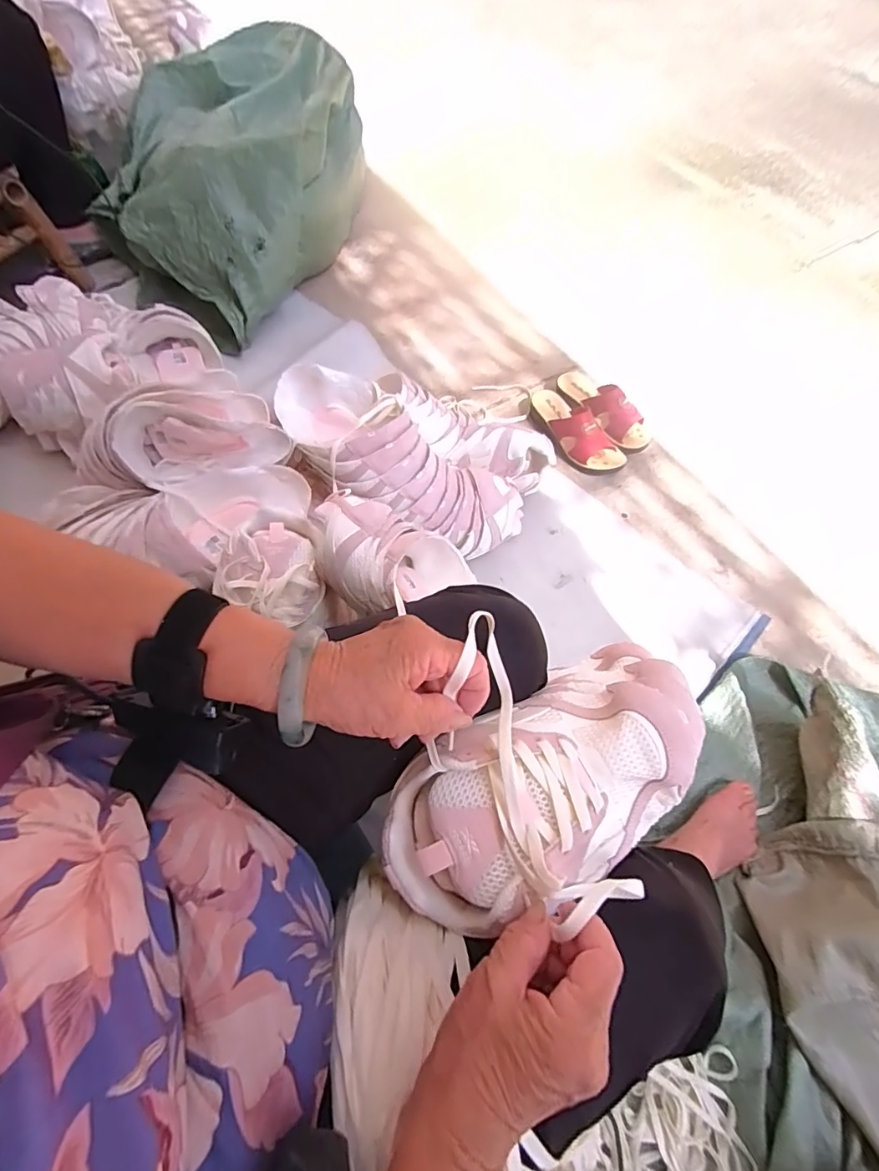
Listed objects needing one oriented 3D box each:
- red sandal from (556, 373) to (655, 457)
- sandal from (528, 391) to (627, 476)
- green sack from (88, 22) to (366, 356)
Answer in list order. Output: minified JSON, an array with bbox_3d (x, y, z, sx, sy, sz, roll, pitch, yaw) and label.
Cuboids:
[{"bbox_3d":[0.323,-0.360,1.000,0.089,0.073,0.231,-27,66,-9],"label":"red sandal"},{"bbox_3d":[0.252,-0.298,0.965,0.080,0.080,0.222,-37,68,-14],"label":"sandal"},{"bbox_3d":[-0.416,-0.906,1.155,0.463,0.318,0.654,28,69,15],"label":"green sack"}]

